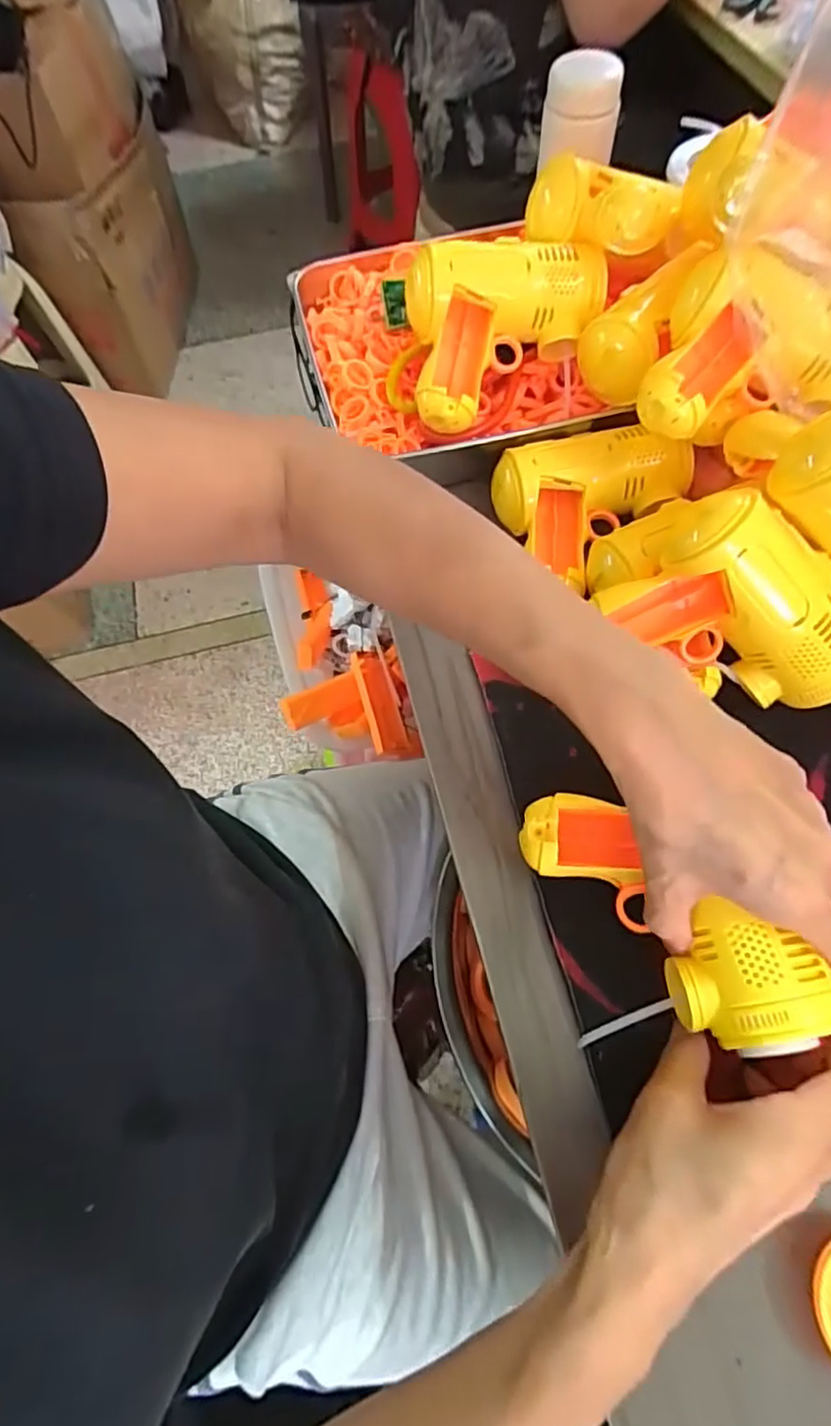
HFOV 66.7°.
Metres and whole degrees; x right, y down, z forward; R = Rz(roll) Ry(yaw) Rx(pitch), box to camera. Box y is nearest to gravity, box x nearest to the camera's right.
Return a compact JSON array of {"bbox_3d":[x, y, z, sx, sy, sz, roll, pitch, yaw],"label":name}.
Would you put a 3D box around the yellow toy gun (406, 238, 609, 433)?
[{"bbox_3d":[0.064,-0.259,0.425,0.131,0.070,0.092,-4,63,2],"label":"yellow toy gun"}]

